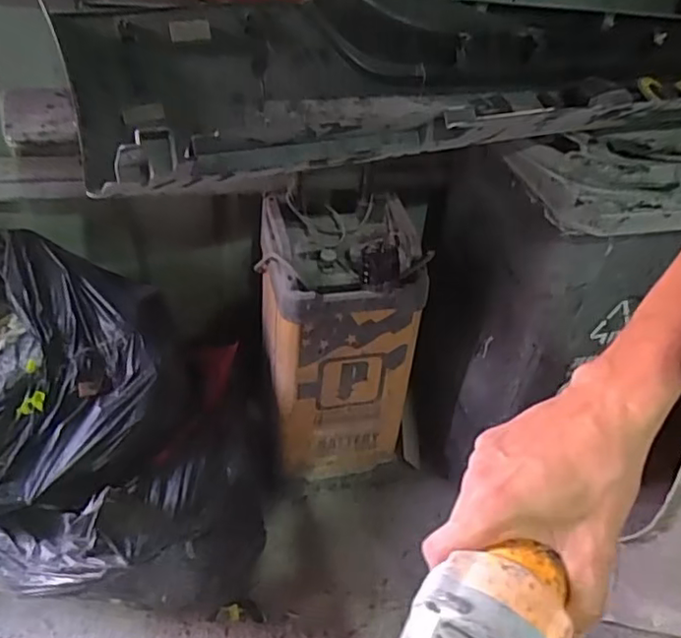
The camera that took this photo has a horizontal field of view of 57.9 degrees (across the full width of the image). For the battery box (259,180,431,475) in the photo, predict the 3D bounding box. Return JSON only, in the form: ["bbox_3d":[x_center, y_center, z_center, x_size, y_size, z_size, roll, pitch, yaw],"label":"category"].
[{"bbox_3d":[-0.017,0.045,1.376,0.288,0.578,0.287,-5,39,-14],"label":"battery box"}]

